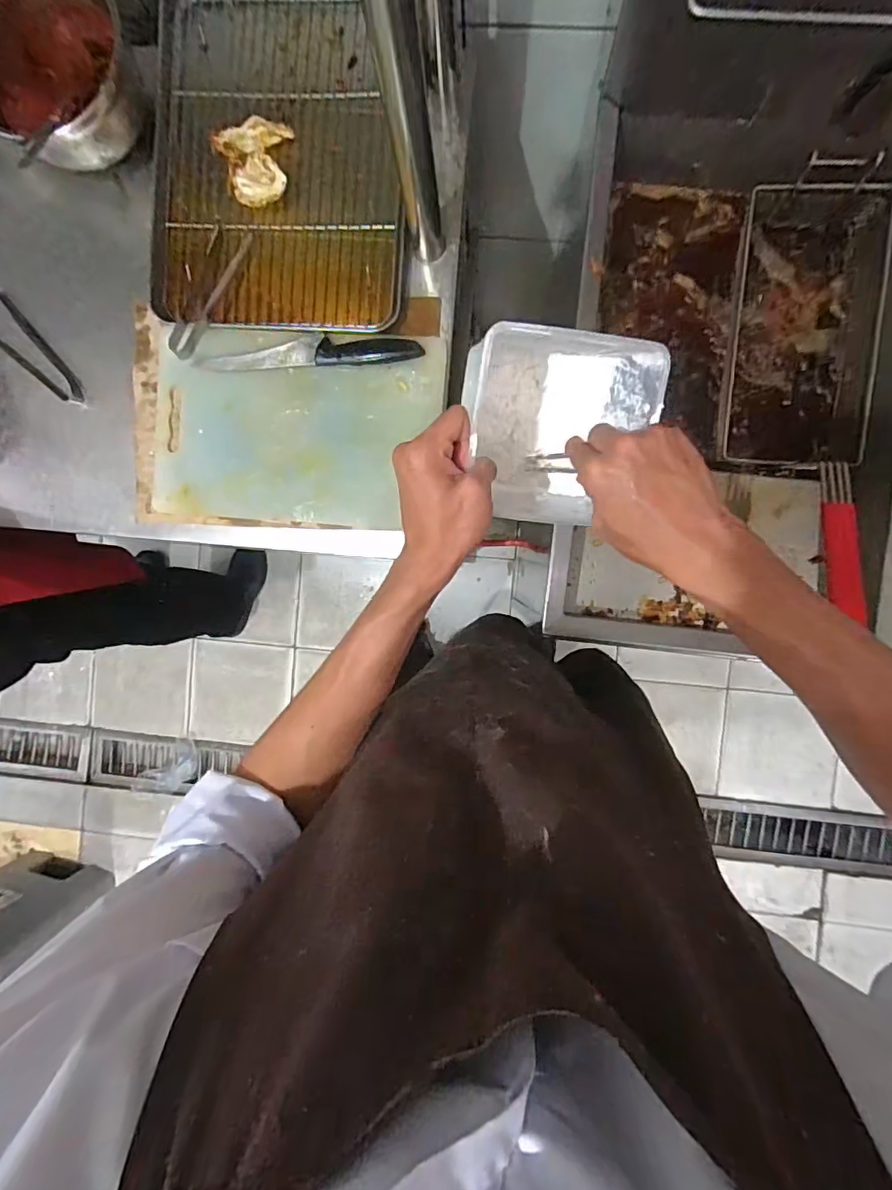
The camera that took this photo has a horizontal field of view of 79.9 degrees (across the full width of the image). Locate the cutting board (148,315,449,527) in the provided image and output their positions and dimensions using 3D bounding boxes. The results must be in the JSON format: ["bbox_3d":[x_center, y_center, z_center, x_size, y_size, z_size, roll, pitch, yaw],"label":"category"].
[{"bbox_3d":[-0.187,-0.202,0.648,0.357,0.025,0.222,4,91,4],"label":"cutting board"}]

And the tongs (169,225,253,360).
[{"bbox_3d":[-0.289,-0.361,0.631,0.043,0.031,0.166,25,92,3],"label":"tongs"}]

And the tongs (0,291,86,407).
[{"bbox_3d":[-0.514,-0.304,0.665,0.170,0.011,0.052,41,93,2],"label":"tongs"}]

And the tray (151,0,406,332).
[{"bbox_3d":[-0.199,-0.516,0.631,0.292,0.025,0.389,1,91,4],"label":"tray"}]

